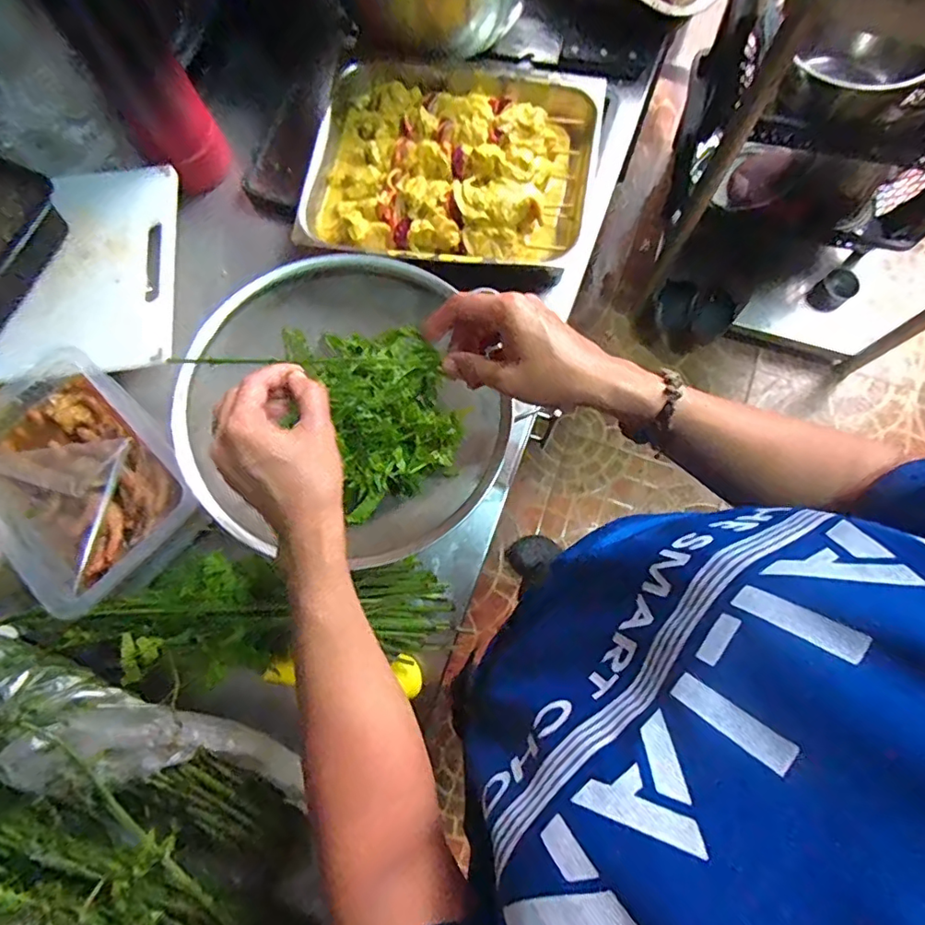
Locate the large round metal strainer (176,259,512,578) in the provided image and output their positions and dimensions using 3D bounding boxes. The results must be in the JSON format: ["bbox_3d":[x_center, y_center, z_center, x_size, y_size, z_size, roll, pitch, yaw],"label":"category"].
[{"bbox_3d":[-0.105,-0.046,0.470,0.248,0.075,0.267,0,77,1],"label":"large round metal strainer"}]

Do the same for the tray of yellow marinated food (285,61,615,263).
[{"bbox_3d":[-0.010,-0.303,0.536,0.279,0.044,0.236,11,77,4],"label":"tray of yellow marinated food"}]

